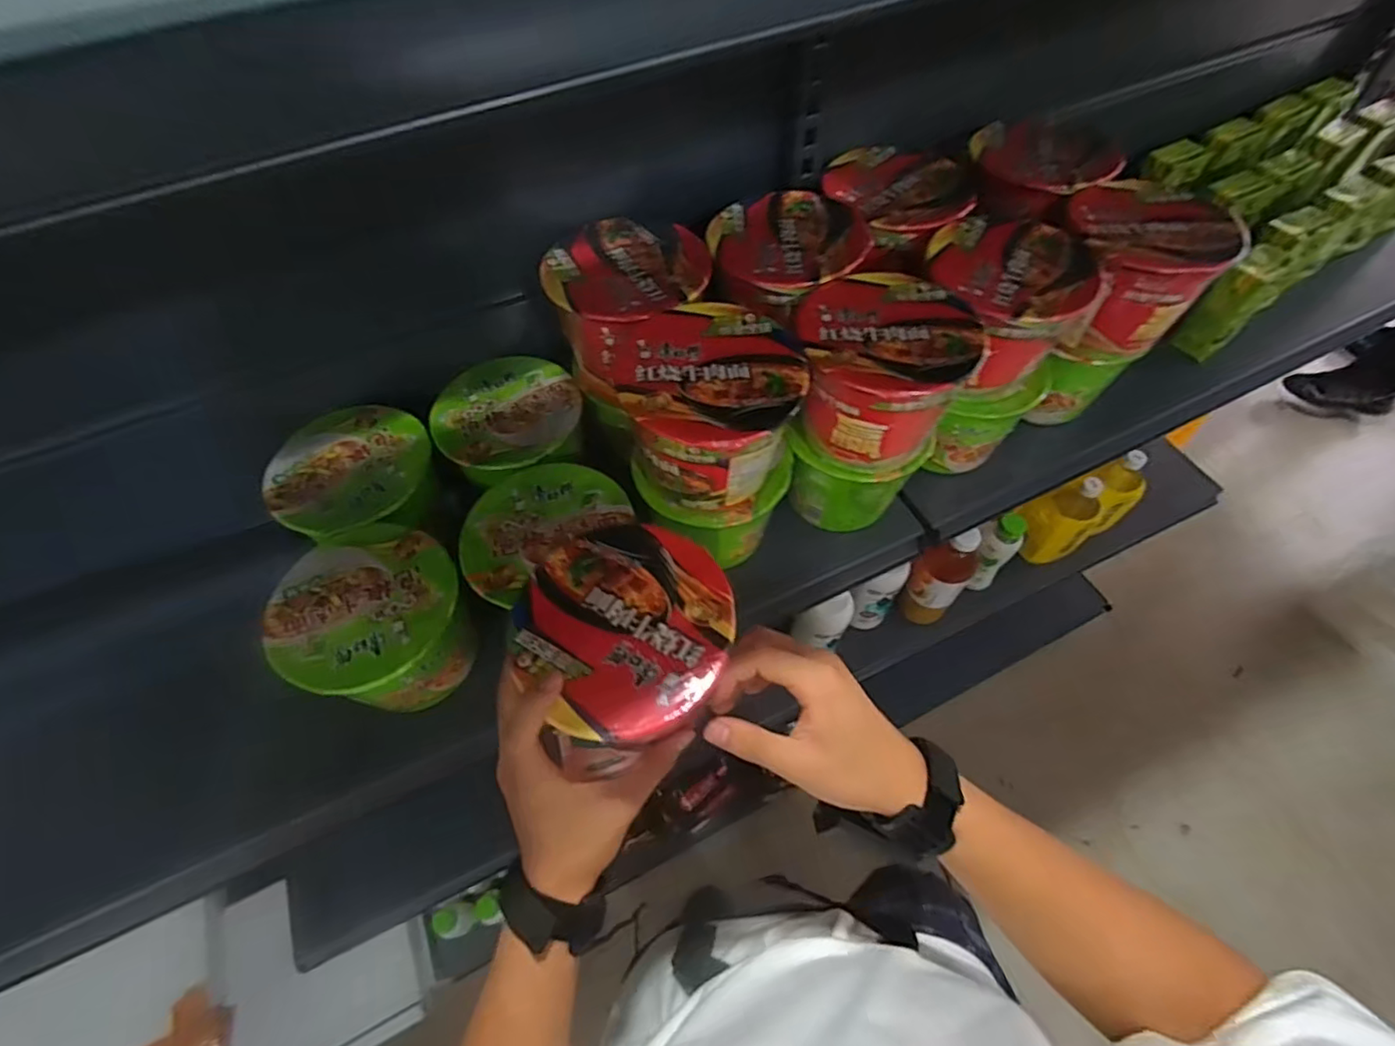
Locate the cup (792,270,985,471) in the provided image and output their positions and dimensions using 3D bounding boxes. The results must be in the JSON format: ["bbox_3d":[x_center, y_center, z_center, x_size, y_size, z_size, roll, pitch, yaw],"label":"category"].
[{"bbox_3d":[0.141,-0.117,0.477,0.128,0.086,0.123,-1,58,1],"label":"cup"}]

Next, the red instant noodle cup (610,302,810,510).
[{"bbox_3d":[0.009,-0.085,0.463,0.127,0.099,0.129,-1,58,1],"label":"red instant noodle cup"}]

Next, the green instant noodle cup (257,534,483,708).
[{"bbox_3d":[-0.245,0.079,0.480,0.126,0.088,0.122,-1,58,1],"label":"green instant noodle cup"}]

